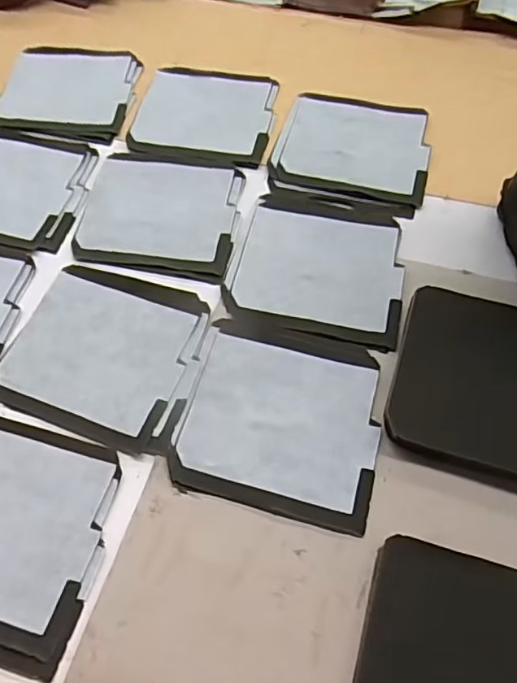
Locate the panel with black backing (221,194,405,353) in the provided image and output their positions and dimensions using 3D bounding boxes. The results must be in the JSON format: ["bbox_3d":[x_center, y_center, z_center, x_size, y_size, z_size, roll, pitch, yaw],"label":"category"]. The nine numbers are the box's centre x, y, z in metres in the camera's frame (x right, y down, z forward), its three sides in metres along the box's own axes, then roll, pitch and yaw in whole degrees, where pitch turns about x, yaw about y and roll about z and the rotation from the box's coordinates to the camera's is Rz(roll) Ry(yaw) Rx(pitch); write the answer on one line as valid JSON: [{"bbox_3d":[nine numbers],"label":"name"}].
[{"bbox_3d":[0.051,-0.066,0.458,0.137,0.004,0.135,13,62,8],"label":"panel with black backing"}]

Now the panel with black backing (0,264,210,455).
[{"bbox_3d":[-0.116,0.006,0.427,0.145,0.007,0.132,16,63,10],"label":"panel with black backing"}]

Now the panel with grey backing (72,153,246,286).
[{"bbox_3d":[-0.085,-0.115,0.493,0.139,0.005,0.126,10,62,7],"label":"panel with grey backing"}]

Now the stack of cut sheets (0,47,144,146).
[{"bbox_3d":[-0.195,-0.262,0.574,0.136,0.004,0.131,10,62,7],"label":"stack of cut sheets"}]

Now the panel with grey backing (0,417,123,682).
[{"bbox_3d":[-0.167,0.121,0.358,0.139,0.006,0.135,14,62,9],"label":"panel with grey backing"}]

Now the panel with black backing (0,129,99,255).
[{"bbox_3d":[-0.228,-0.145,0.512,0.145,0.006,0.129,14,62,9],"label":"panel with black backing"}]

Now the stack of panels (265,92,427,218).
[{"bbox_3d":[0.089,-0.181,0.518,0.140,0.006,0.134,14,62,9],"label":"stack of panels"}]

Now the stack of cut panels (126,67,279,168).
[{"bbox_3d":[-0.052,-0.228,0.557,0.135,0.012,0.131,10,62,7],"label":"stack of cut panels"}]

